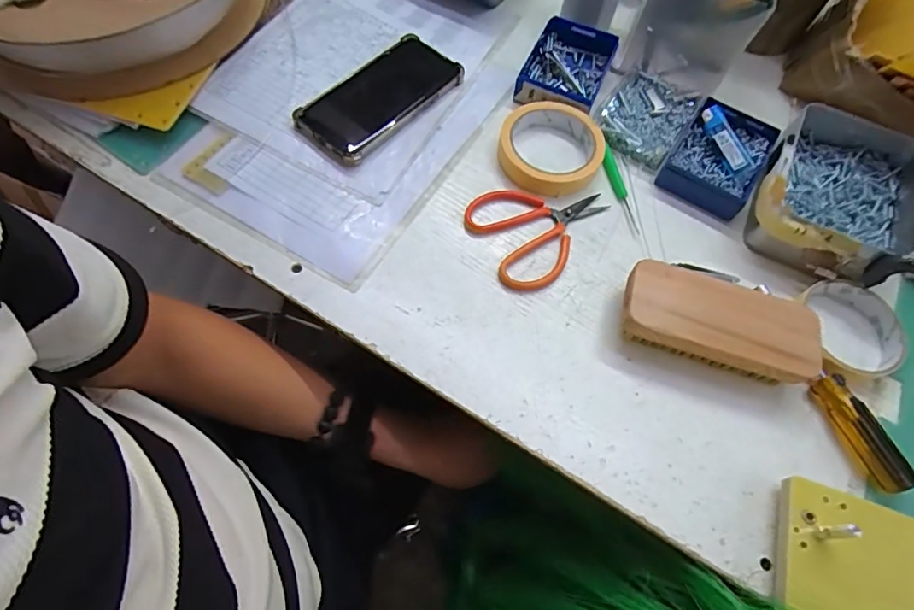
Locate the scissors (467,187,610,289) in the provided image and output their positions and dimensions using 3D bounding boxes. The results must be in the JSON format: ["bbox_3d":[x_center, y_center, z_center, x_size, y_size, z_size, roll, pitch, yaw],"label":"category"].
[{"bbox_3d":[0.076,-0.069,0.435,0.118,0.006,0.098,-25,68,-13],"label":"scissors"}]

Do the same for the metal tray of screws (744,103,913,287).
[{"bbox_3d":[0.338,-0.098,0.434,0.128,0.050,0.168,33,67,13],"label":"metal tray of screws"}]

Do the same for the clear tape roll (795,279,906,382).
[{"bbox_3d":[0.317,0.020,0.398,0.078,0.020,0.082,1,64,-2],"label":"clear tape roll"}]

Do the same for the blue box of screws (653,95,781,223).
[{"bbox_3d":[0.248,-0.139,0.471,0.076,0.025,0.109,33,67,13],"label":"blue box of screws"}]

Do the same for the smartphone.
[{"bbox_3d":[-0.075,-0.205,0.484,0.084,0.009,0.161,37,68,15],"label":"smartphone"}]

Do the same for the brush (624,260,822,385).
[{"bbox_3d":[0.196,0.014,0.383,0.139,0.036,0.064,18,65,6],"label":"brush"}]

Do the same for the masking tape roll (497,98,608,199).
[{"bbox_3d":[0.086,-0.145,0.459,0.093,0.017,0.099,5,64,0],"label":"masking tape roll"}]

